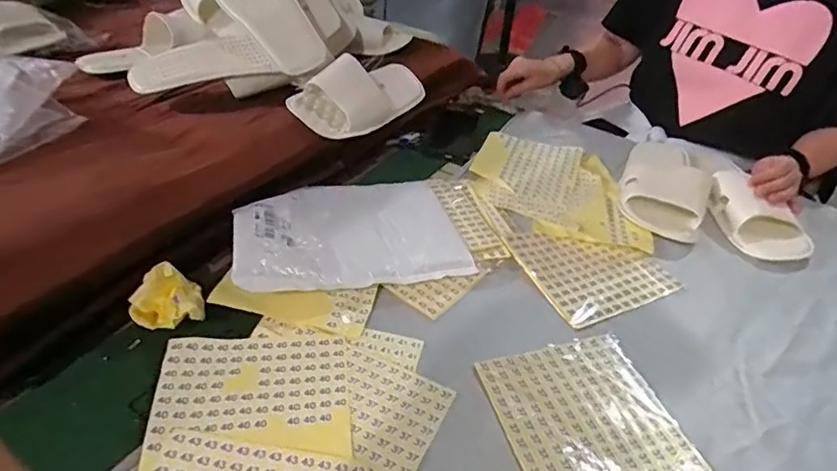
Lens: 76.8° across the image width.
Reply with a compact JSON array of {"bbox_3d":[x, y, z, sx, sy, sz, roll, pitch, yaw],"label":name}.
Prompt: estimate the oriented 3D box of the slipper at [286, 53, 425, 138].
[{"bbox_3d":[-0.074,-0.202,0.745,0.081,0.074,0.216,29,45,29],"label":"slipper"}]

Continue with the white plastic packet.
[{"bbox_3d":[-0.087,-0.012,0.639,0.263,0.068,0.190,-11,40,-17],"label":"white plastic packet"}]

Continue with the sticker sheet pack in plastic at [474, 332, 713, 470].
[{"bbox_3d":[0.156,0.168,0.482,0.158,0.006,0.167,-9,40,-14],"label":"sticker sheet pack in plastic"}]

